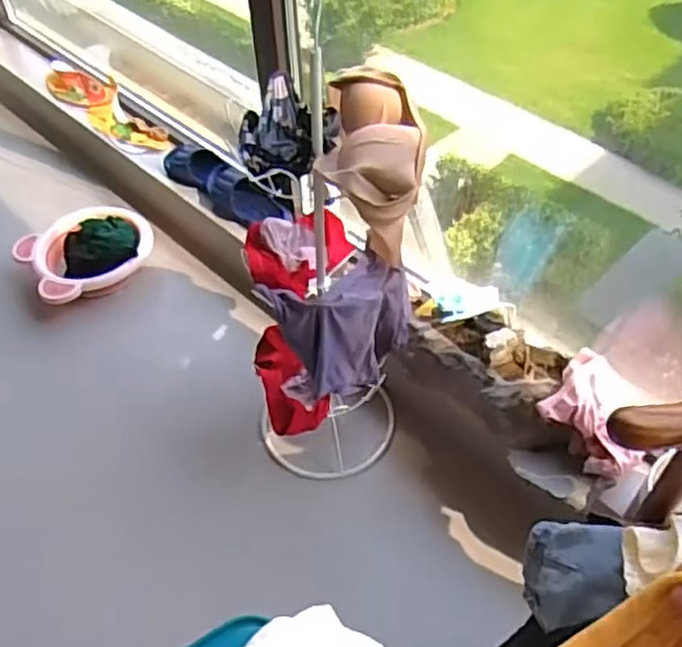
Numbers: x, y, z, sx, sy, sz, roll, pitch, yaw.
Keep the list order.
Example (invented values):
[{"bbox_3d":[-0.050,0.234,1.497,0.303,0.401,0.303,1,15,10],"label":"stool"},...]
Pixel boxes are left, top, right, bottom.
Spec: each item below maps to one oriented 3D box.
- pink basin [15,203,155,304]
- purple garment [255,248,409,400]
[{"bbox_3d":[-0.654,-0.182,1.815,0.305,0.105,0.305,-1,49,1],"label":"pink basin"},{"bbox_3d":[0.002,-0.002,1.211,0.225,0.198,0.149,-24,52,-17],"label":"purple garment"}]

